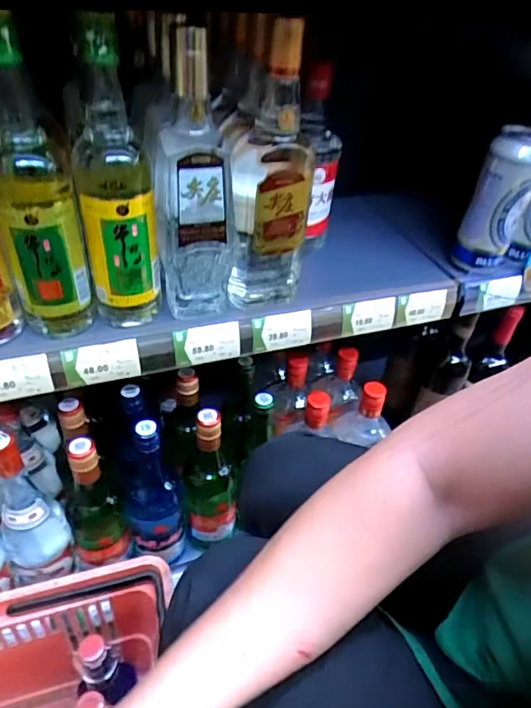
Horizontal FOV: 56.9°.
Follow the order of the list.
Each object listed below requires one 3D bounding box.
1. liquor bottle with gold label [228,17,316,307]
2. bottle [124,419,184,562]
[{"bbox_3d":[0.007,-0.170,0.486,0.077,0.255,0.078,5,41,-1],"label":"liquor bottle with gold label"},{"bbox_3d":[-0.142,0.173,0.620,0.071,0.229,0.082,-8,43,-16],"label":"bottle"}]

